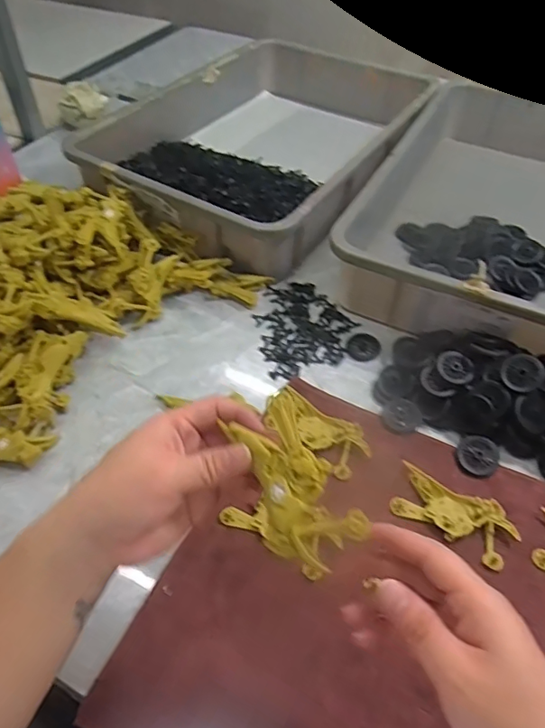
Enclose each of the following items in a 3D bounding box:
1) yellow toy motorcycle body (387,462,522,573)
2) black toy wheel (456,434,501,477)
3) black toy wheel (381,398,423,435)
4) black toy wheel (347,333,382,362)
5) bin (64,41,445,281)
[{"bbox_3d":[0.157,0.130,0.454,0.099,0.011,0.053,27,55,21],"label":"yellow toy motorcycle body"},{"bbox_3d":[0.193,0.086,0.489,0.037,0.004,0.038,-6,60,11],"label":"black toy wheel"},{"bbox_3d":[0.128,0.053,0.522,0.038,0.007,0.042,33,58,25],"label":"black toy wheel"},{"bbox_3d":[0.103,-0.019,0.588,0.036,0.004,0.043,27,55,21],"label":"black toy wheel"},{"bbox_3d":[-0.002,-0.344,0.803,0.361,0.096,0.507,27,55,21],"label":"bin"}]

